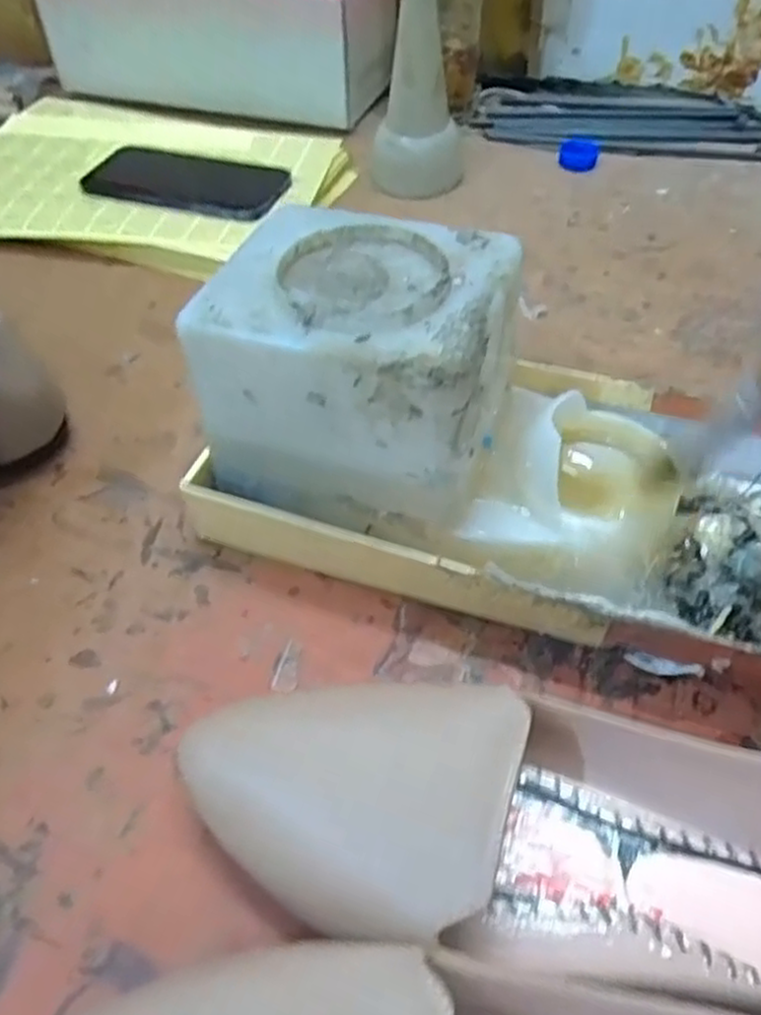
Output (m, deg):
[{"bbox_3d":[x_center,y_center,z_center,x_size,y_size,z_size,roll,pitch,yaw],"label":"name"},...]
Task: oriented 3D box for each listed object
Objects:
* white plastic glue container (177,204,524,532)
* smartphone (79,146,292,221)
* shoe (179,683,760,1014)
[{"bbox_3d":[-0.007,-0.061,0.321,0.121,0.085,0.103,10,50,10],"label":"white plastic glue container"},{"bbox_3d":[-0.147,-0.243,0.555,0.166,0.013,0.074,15,51,14],"label":"smartphone"},{"bbox_3d":[0.068,0.103,0.232,0.272,0.080,0.079,9,50,9],"label":"shoe"}]

